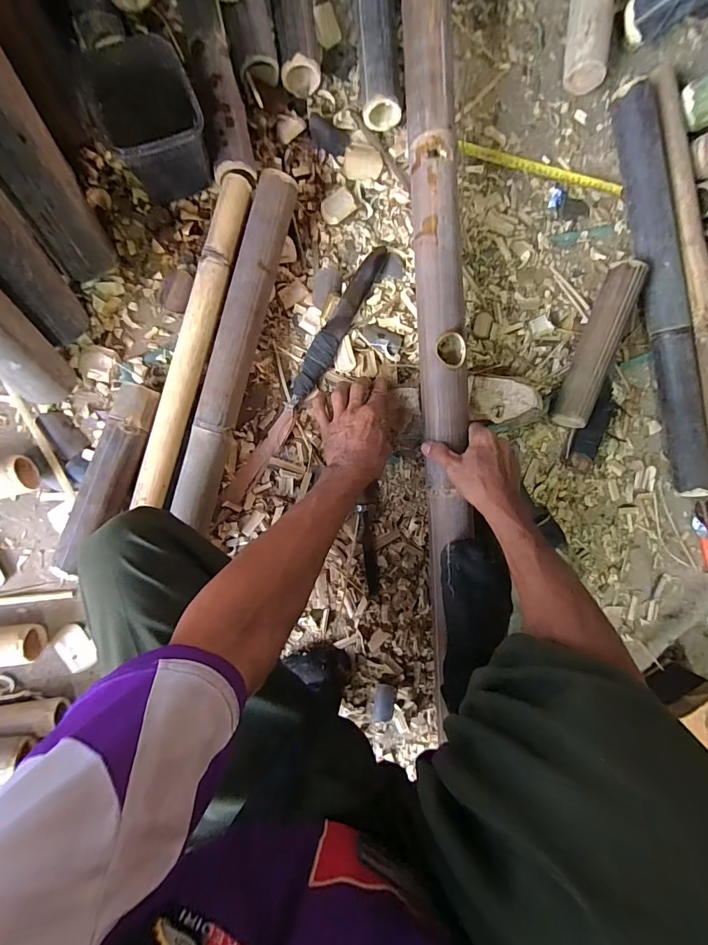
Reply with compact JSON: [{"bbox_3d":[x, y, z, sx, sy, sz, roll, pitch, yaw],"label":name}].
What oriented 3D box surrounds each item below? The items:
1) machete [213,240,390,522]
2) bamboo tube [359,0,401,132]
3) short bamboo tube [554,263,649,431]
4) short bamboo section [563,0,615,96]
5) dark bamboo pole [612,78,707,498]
[{"bbox_3d":[-0.074,-0.137,0.609,0.037,0.023,0.457,31,88,-8],"label":"machete"},{"bbox_3d":[0.030,-0.645,0.578,0.056,0.058,0.265,-6,94,-8],"label":"bamboo tube"},{"bbox_3d":[0.392,-0.200,0.656,0.056,0.062,0.265,19,90,-8],"label":"short bamboo tube"},{"bbox_3d":[0.364,-0.690,0.630,0.054,0.063,0.177,5,92,-8],"label":"short bamboo section"},{"bbox_3d":[0.508,-0.282,0.673,0.069,0.058,0.654,-11,94,-7],"label":"dark bamboo pole"}]

